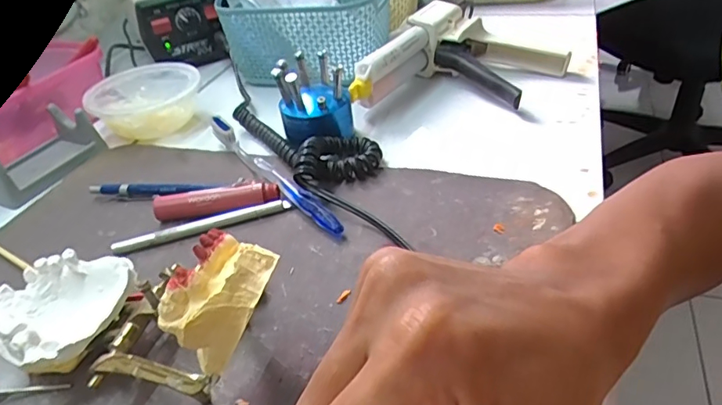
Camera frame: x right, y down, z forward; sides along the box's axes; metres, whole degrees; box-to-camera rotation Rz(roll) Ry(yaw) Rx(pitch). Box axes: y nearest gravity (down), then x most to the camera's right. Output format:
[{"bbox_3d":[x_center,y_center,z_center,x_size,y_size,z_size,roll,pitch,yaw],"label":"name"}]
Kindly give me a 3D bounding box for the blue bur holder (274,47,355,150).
[{"bbox_3d":[-0.039,-0.089,0.422,0.057,0.055,0.057,-9,37,-3],"label":"blue bur holder"}]

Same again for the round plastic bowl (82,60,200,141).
[{"bbox_3d":[-0.206,-0.097,0.493,0.098,0.038,0.108,-25,41,-22],"label":"round plastic bowl"}]

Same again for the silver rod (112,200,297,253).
[{"bbox_3d":[-0.107,0.016,0.350,0.118,0.010,0.009,-16,38,-12],"label":"silver rod"}]

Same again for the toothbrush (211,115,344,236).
[{"bbox_3d":[-0.070,-0.024,0.386,0.013,0.020,0.182,-28,42,-25],"label":"toothbrush"}]

